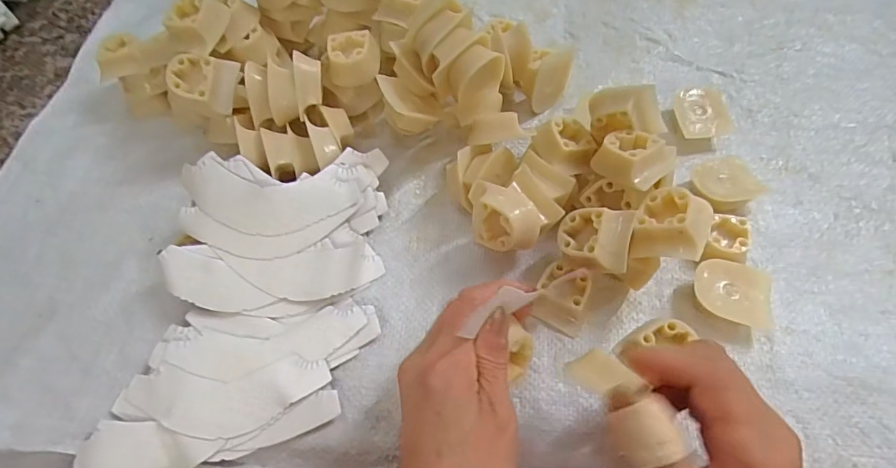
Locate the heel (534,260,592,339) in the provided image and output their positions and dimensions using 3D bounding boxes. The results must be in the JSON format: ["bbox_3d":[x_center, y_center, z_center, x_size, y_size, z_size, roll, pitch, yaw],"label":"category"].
[{"bbox_3d":[0.071,0.040,0.294,0.030,0.021,0.038,16,63,11],"label":"heel"}]

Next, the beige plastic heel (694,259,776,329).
[{"bbox_3d":[0.178,0.036,0.292,0.050,0.018,0.031,14,62,10],"label":"beige plastic heel"}]

